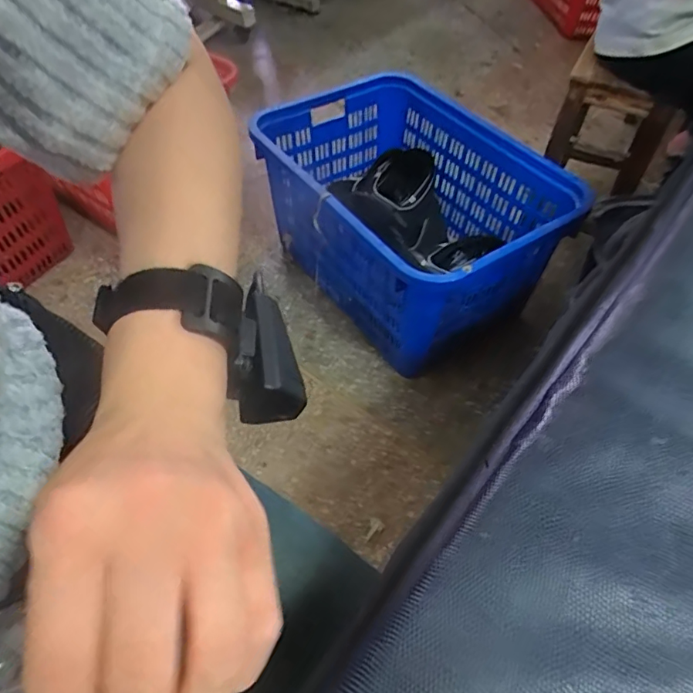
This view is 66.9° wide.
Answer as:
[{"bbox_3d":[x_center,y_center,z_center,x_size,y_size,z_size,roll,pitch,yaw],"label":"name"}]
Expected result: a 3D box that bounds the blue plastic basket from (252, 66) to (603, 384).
[{"bbox_3d":[0.120,-0.287,1.215,0.444,0.359,0.649,-28,58,-21],"label":"blue plastic basket"}]

